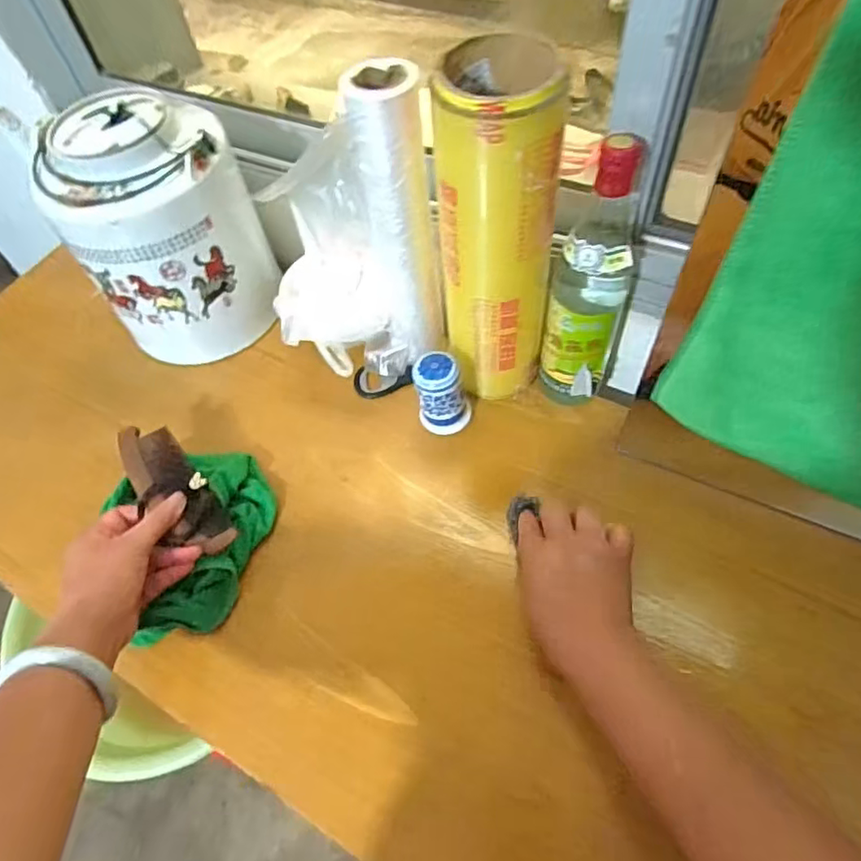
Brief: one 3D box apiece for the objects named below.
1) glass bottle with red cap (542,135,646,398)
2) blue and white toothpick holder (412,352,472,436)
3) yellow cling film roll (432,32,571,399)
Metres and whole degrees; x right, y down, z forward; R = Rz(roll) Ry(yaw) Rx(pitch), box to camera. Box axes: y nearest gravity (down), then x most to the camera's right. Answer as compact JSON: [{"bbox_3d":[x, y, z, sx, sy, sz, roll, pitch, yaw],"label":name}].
[{"bbox_3d":[0.141,-0.126,0.515,0.065,0.249,0.070,17,60,15],"label":"glass bottle with red cap"},{"bbox_3d":[0.013,-0.035,0.582,0.050,0.084,0.042,-8,57,-1],"label":"blue and white toothpick holder"},{"bbox_3d":[0.060,-0.153,0.509,0.084,0.298,0.088,11,59,12],"label":"yellow cling film roll"}]

